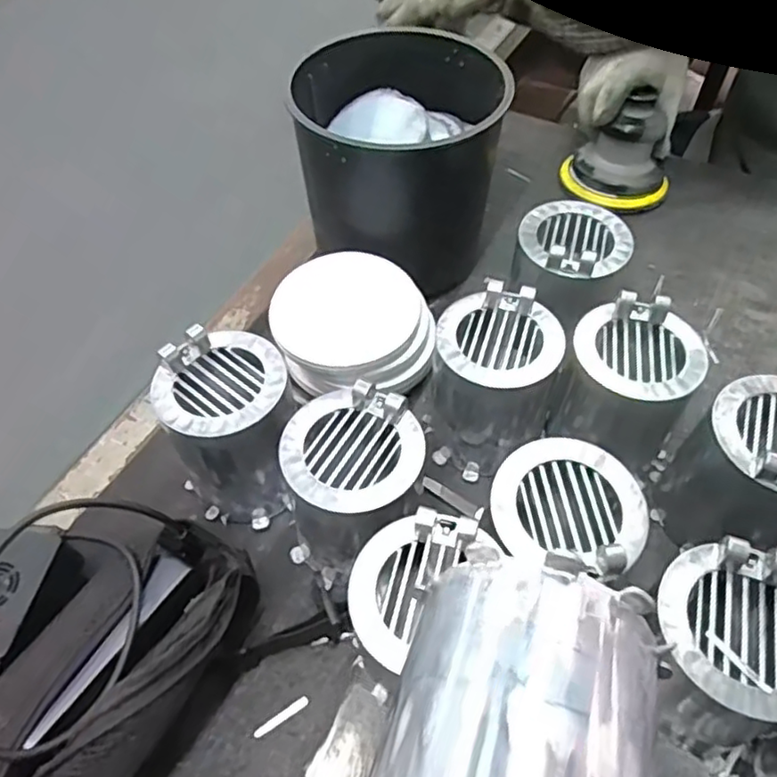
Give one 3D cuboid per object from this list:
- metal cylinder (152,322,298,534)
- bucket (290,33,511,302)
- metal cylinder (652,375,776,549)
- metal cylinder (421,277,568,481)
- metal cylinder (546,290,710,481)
[{"bbox_3d":[-0.107,0.034,0.453,0.087,0.125,0.094,0,53,1],"label":"metal cylinder"},{"bbox_3d":[0.007,-0.195,0.569,0.161,0.148,0.166,0,53,1],"label":"bucket"},{"bbox_3d":[0.241,0.058,0.429,0.093,0.107,0.087,-33,60,-21],"label":"metal cylinder"},{"bbox_3d":[0.077,-0.001,0.477,0.090,0.118,0.087,0,53,1],"label":"metal cylinder"},{"bbox_3d":[0.169,0.004,0.471,0.086,0.111,0.080,16,55,12],"label":"metal cylinder"}]

